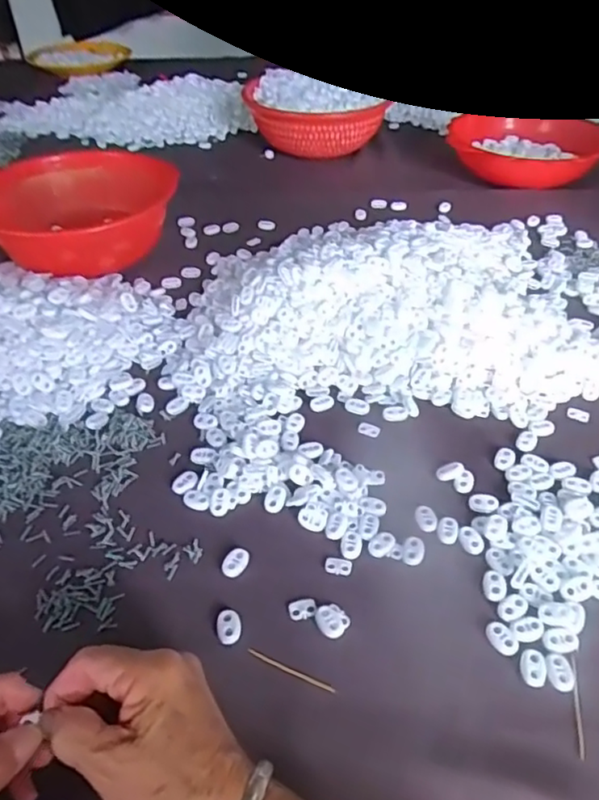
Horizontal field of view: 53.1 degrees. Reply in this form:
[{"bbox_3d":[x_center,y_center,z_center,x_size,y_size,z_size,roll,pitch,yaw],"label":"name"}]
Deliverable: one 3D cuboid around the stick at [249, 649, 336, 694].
[{"bbox_3d":[-0.005,0.172,0.380,0.060,0.004,0.005,17,45,18],"label":"stick"}]

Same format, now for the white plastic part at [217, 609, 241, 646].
[{"bbox_3d":[-0.047,0.150,0.397,0.015,0.006,0.023,-7,42,-7],"label":"white plastic part"}]

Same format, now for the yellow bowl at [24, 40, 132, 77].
[{"bbox_3d":[-0.550,-0.866,1.508,0.238,0.038,0.242,-12,43,-13],"label":"yellow bowl"}]

